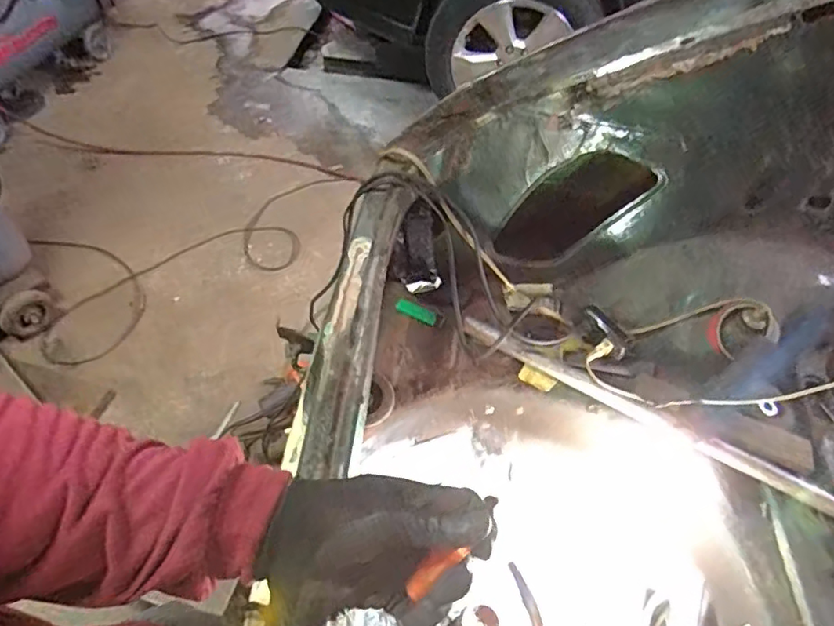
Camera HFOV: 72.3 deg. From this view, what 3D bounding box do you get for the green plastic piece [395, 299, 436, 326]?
[{"bbox_3d":[-0.002,-0.001,0.925,0.071,0.009,0.022,25,56,16],"label":"green plastic piece"}]

